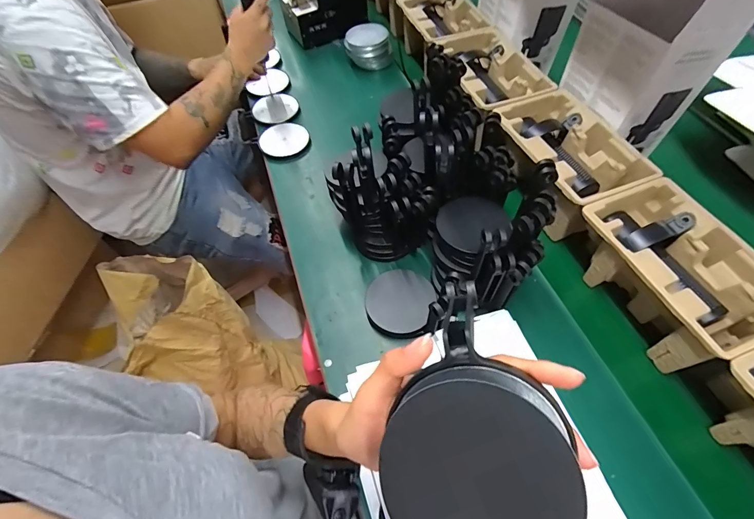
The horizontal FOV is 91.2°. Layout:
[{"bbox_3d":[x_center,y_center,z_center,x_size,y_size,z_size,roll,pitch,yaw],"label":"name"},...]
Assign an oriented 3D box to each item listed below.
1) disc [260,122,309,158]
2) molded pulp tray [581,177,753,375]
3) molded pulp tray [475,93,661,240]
[{"bbox_3d":[-0.187,-0.243,0.746,0.096,0.013,0.089,-1,59,2],"label":"disc"},{"bbox_3d":[0.383,0.015,0.486,0.141,0.099,0.224,-20,61,-9],"label":"molded pulp tray"},{"bbox_3d":[0.295,-0.158,0.598,0.150,0.095,0.226,-24,61,-11],"label":"molded pulp tray"}]

